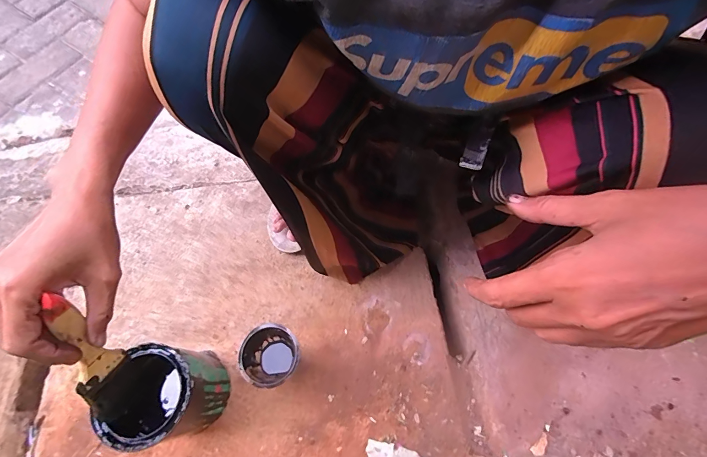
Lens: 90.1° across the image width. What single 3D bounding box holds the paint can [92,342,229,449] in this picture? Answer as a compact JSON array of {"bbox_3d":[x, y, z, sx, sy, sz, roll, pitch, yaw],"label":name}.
[{"bbox_3d":[-0.224,0.204,0.435,0.106,0.134,0.099,0,66,1],"label":"paint can"}]

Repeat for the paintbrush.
[{"bbox_3d":[-0.214,0.095,0.283,0.012,0.129,0.038,18,41,6],"label":"paintbrush"}]

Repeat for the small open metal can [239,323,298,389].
[{"bbox_3d":[-0.105,0.169,0.465,0.068,0.093,0.067,0,66,1],"label":"small open metal can"}]

